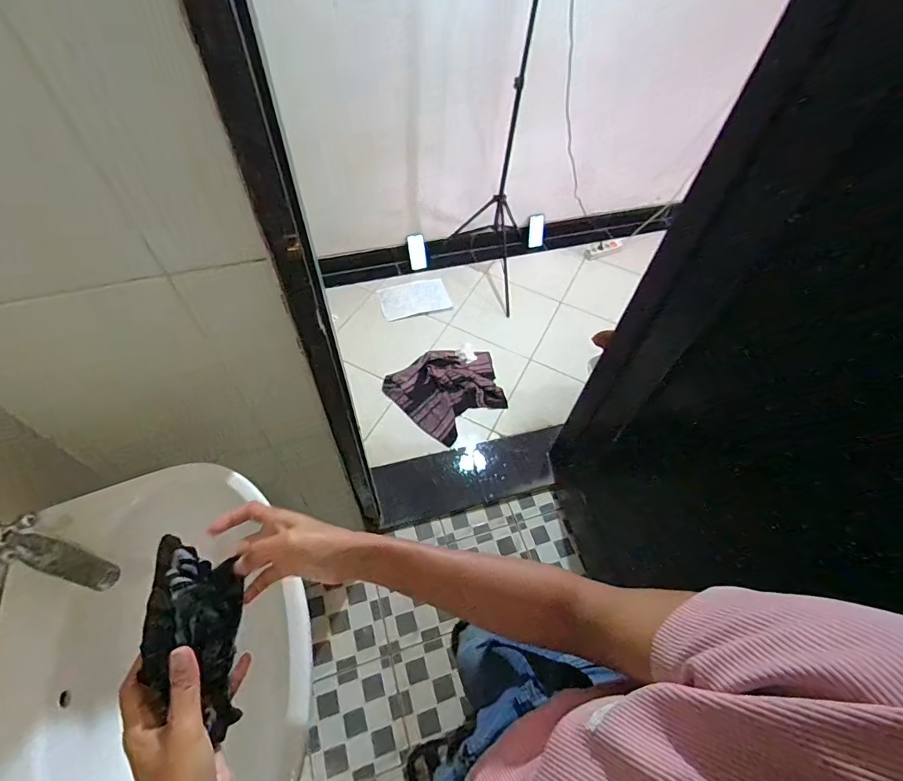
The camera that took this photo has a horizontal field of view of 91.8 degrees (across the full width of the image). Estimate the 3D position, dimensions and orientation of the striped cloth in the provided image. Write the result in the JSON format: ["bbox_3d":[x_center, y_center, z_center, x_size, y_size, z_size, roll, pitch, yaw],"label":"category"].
[{"bbox_3d":[-0.004,-0.021,1.879,0.459,0.029,0.412,-32,64,-23],"label":"striped cloth"}]

